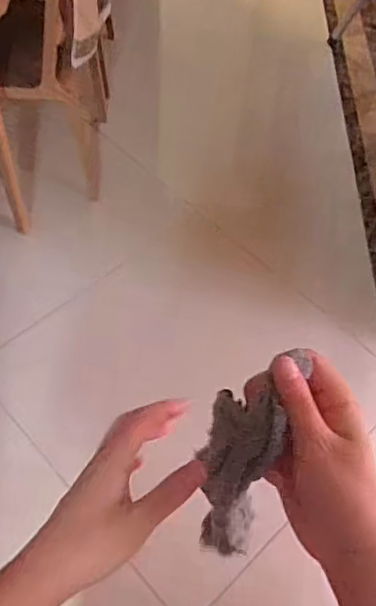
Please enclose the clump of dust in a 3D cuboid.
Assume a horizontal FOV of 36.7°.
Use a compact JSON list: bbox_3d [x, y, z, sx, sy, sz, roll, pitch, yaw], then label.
[{"bbox_3d":[0.034,0.106,0.366,0.047,0.165,0.052,10,38,4],"label":"clump of dust"}]

